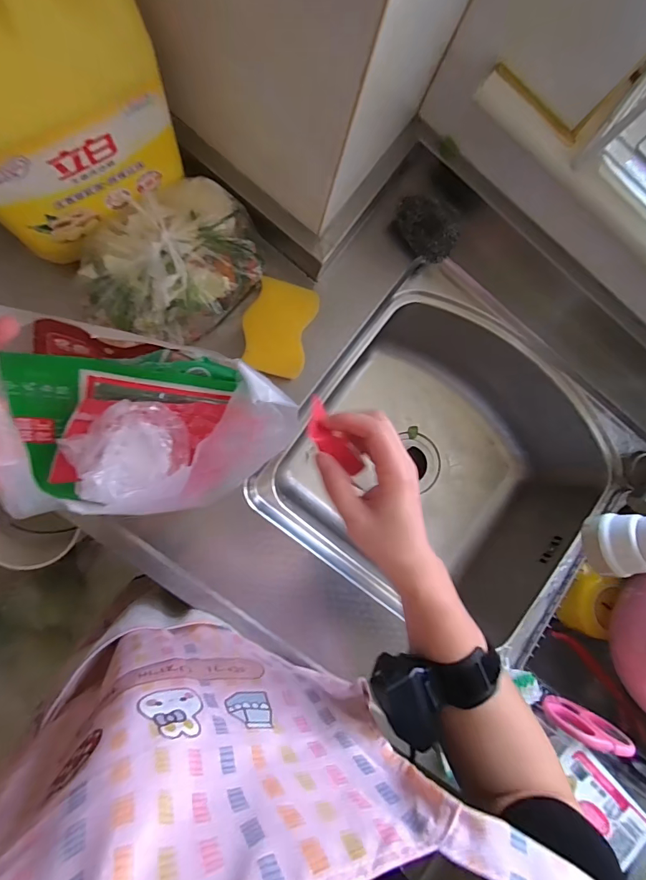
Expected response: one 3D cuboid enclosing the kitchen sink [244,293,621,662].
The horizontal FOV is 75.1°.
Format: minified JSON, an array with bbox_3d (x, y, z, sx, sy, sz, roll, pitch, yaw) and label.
[{"bbox_3d":[0.160,0.037,0.638,0.402,0.205,0.373,37,83,-7],"label":"kitchen sink"}]

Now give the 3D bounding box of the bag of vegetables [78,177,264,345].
[{"bbox_3d":[-0.153,-0.179,0.433,0.182,0.076,0.123,-39,95,-8],"label":"bag of vegetables"}]

